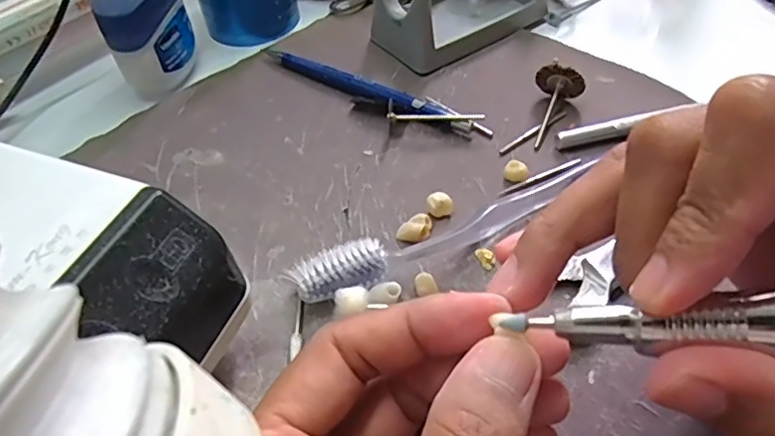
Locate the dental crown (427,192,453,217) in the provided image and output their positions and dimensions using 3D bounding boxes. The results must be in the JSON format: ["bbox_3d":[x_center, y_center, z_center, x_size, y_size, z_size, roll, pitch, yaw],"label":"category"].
[{"bbox_3d":[0.022,-0.006,0.245,0.010,0.008,0.008,-17,50,-10],"label":"dental crown"}]

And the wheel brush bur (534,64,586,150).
[{"bbox_3d":[0.081,-0.055,0.274,0.023,0.022,0.040,10,51,13],"label":"wheel brush bur"}]

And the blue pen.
[{"bbox_3d":[-0.015,-0.069,0.304,0.132,0.010,0.011,27,56,25],"label":"blue pen"}]

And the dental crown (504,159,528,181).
[{"bbox_3d":[0.058,-0.021,0.257,0.010,0.007,0.007,10,51,13],"label":"dental crown"}]

